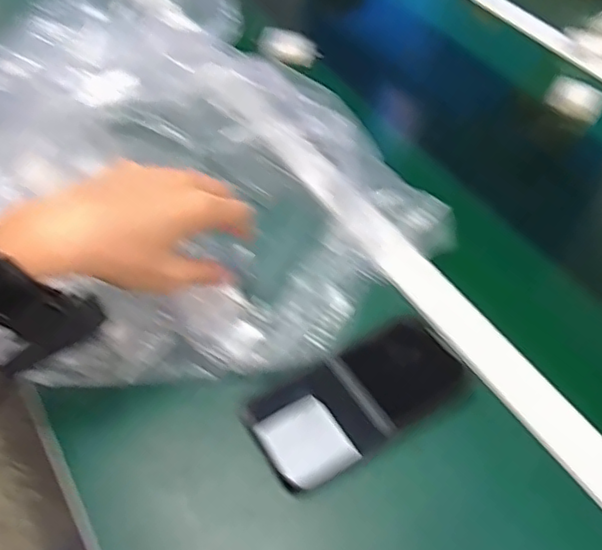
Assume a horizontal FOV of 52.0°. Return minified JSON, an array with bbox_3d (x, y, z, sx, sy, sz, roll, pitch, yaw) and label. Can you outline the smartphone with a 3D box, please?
[{"bbox_3d":[0.042,0.090,0.453,0.152,0.013,0.075,-28,57,-15],"label":"smartphone"}]

